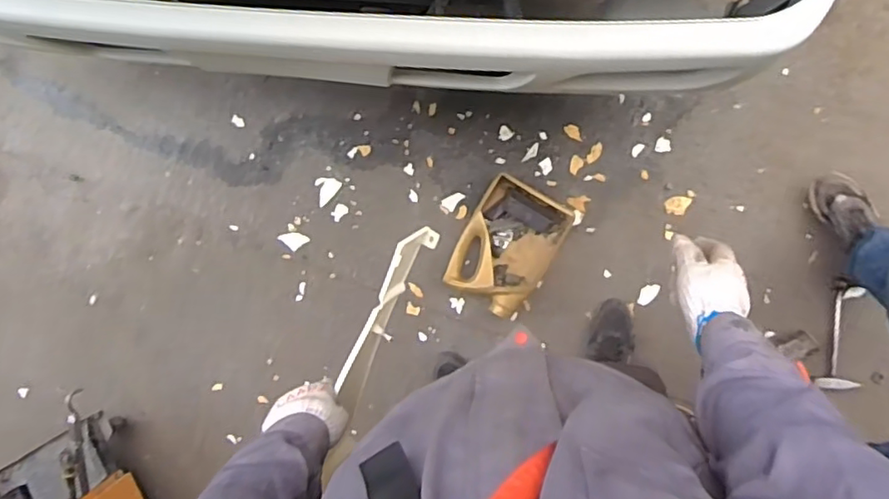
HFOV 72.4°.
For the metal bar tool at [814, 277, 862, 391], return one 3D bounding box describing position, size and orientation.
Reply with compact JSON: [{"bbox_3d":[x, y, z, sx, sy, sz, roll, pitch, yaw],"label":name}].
[{"bbox_3d":[0.873,0.188,1.325,0.072,0.031,0.240,12,87,6],"label":"metal bar tool"}]

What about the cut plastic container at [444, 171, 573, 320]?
[{"bbox_3d":[0.148,-0.007,1.408,0.204,0.076,0.283,29,89,7],"label":"cut plastic container"}]

